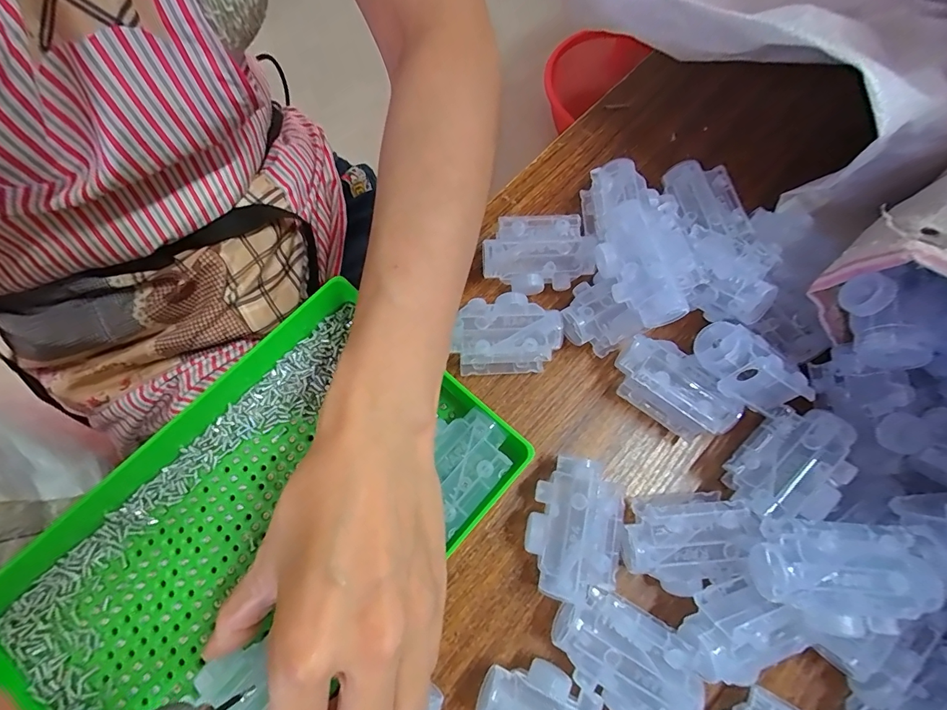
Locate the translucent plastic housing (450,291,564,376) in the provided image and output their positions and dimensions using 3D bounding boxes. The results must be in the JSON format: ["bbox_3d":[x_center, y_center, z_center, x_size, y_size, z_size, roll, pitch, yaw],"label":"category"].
[{"bbox_3d":[0.021,-0.013,0.254,0.061,0.030,0.044,-2,73,-2],"label":"translucent plastic housing"}]

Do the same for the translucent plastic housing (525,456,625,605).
[{"bbox_3d":[0.052,0.092,0.225,0.043,0.029,0.067,13,73,2],"label":"translucent plastic housing"}]

